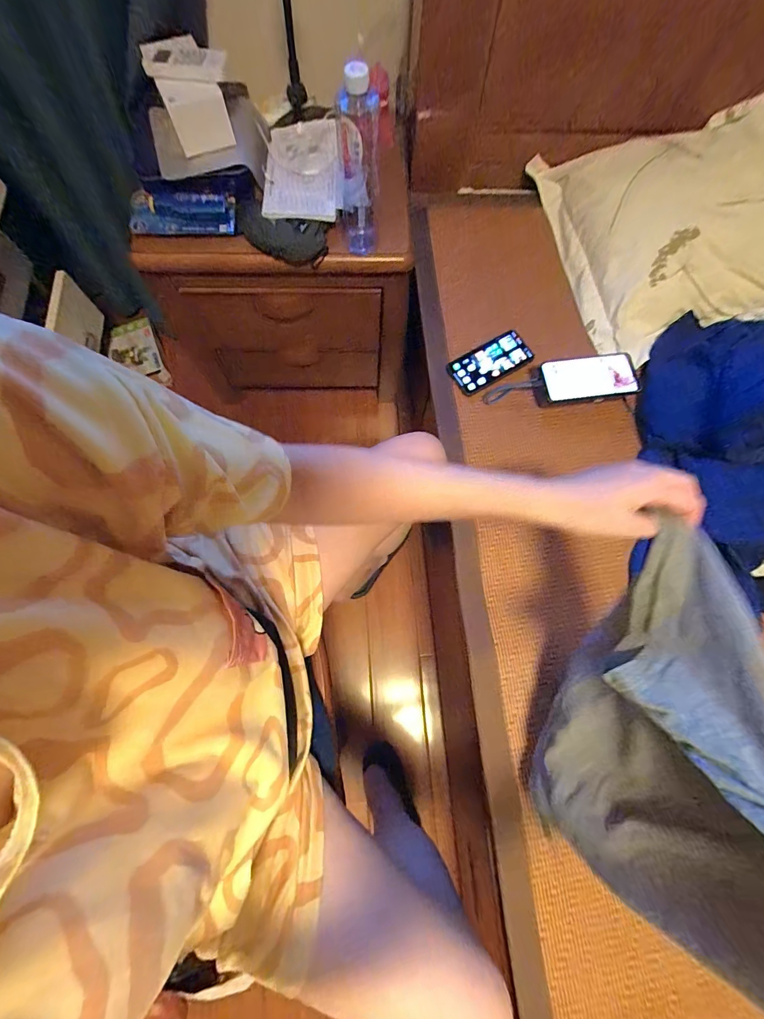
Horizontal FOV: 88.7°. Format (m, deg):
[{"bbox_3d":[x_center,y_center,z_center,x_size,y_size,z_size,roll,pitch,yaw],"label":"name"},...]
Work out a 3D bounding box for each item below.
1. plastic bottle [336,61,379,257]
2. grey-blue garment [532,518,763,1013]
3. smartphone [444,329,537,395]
[{"bbox_3d":[-0.038,-0.538,0.619,0.061,0.241,0.075,-2,74,-3],"label":"plastic bottle"},{"bbox_3d":[0.254,0.196,0.297,0.113,0.351,0.338,0,74,-2],"label":"grey-blue garment"},{"bbox_3d":[0.200,-0.268,0.704,0.151,0.013,0.072,-31,77,-10],"label":"smartphone"}]

